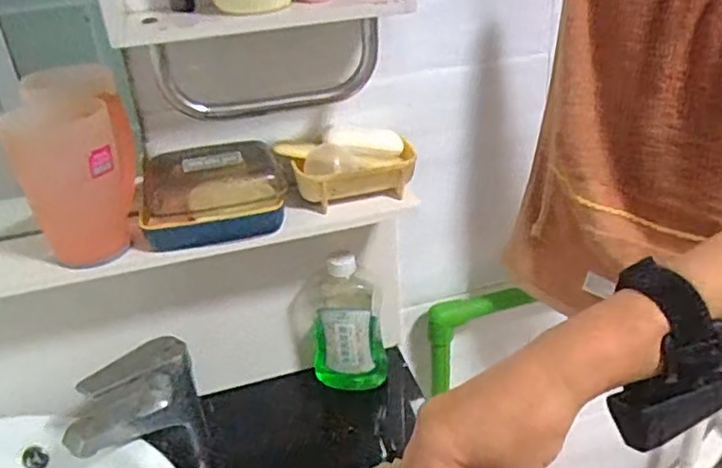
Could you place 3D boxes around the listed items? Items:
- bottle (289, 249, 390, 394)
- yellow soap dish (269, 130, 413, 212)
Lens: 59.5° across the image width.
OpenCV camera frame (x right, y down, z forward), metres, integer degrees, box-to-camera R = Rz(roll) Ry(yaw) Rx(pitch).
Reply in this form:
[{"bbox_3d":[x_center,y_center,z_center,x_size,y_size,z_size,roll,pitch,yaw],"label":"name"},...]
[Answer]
[{"bbox_3d":[-0.025,0.104,0.733,0.105,0.168,0.065,-10,30,-8],"label":"bottle"},{"bbox_3d":[-0.009,-0.069,0.641,0.135,0.057,0.080,-16,31,-19],"label":"yellow soap dish"}]

